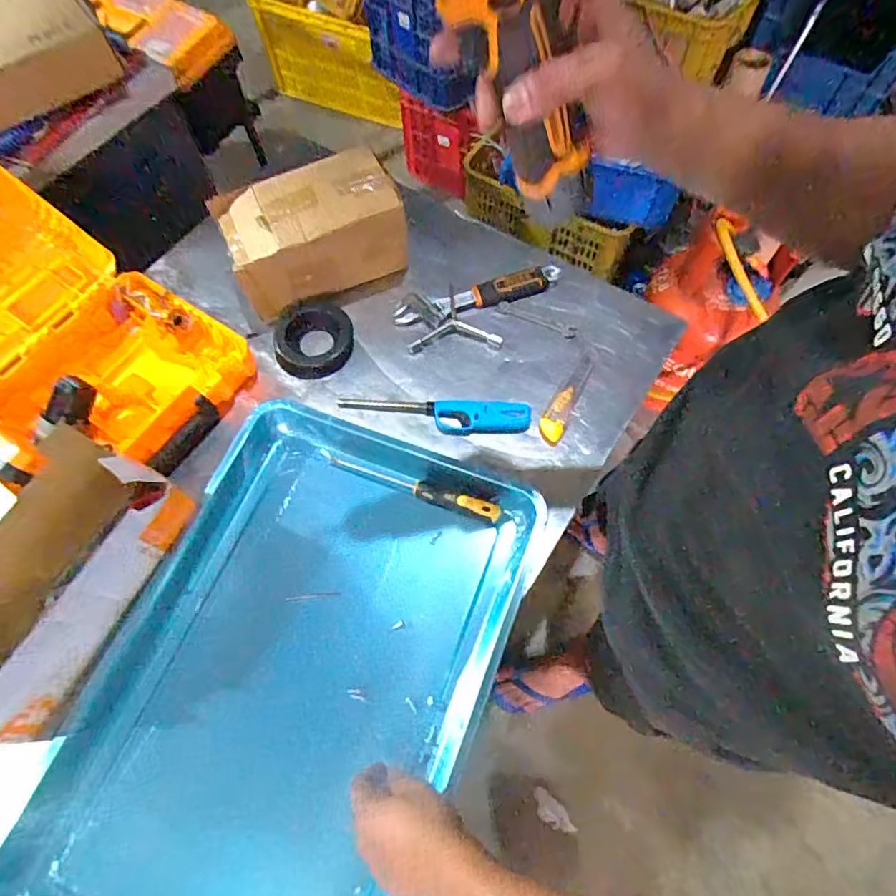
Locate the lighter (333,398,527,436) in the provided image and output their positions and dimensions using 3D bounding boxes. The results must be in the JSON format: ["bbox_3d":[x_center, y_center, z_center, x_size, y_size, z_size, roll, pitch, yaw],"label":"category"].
[{"bbox_3d":[-0.020,-0.048,0.736,0.255,0.023,0.050,5,66,4],"label":"lighter"}]

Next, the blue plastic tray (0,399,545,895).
[{"bbox_3d":[-0.167,0.260,0.605,0.382,0.078,0.590,20,68,11],"label":"blue plastic tray"}]

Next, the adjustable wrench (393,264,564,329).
[{"bbox_3d":[0.046,-0.224,0.807,0.254,0.024,0.061,-13,66,-4],"label":"adjustable wrench"}]

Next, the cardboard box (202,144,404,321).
[{"bbox_3d":[-0.187,-0.304,0.789,0.241,0.125,0.140,-19,67,-7],"label":"cardboard box"}]

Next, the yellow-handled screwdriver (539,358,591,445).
[{"bbox_3d":[0.161,-0.071,0.756,0.034,0.021,0.154,22,68,11],"label":"yellow-handled screwdriver"}]

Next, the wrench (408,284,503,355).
[{"bbox_3d":[0.021,-0.168,0.790,0.115,0.011,0.127,28,70,13],"label":"wrench"}]

